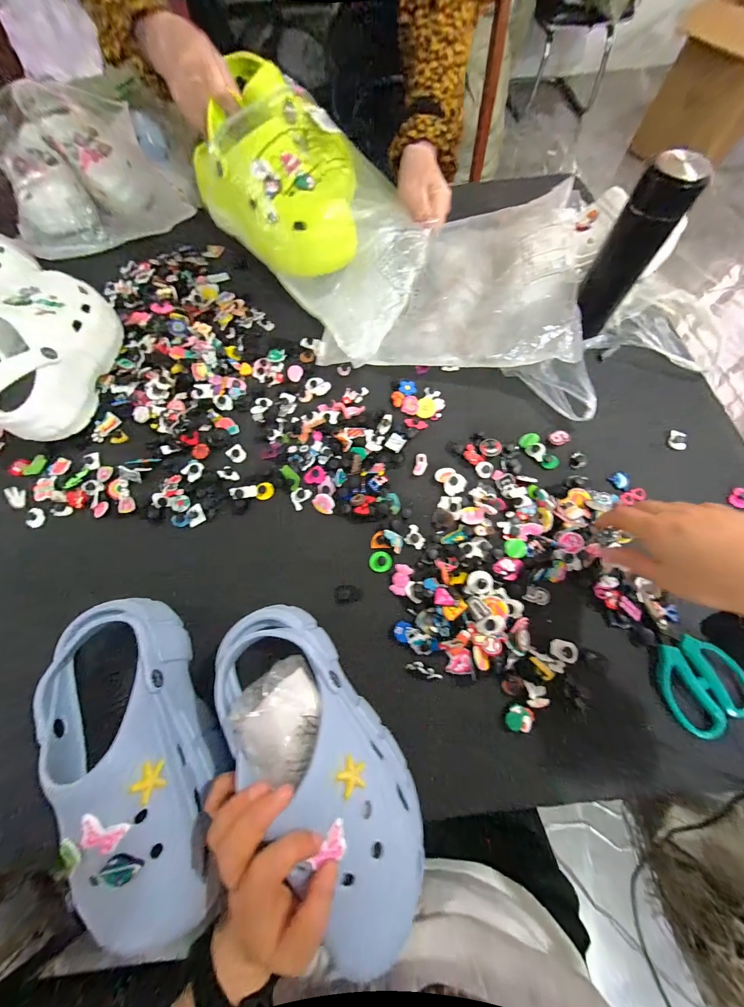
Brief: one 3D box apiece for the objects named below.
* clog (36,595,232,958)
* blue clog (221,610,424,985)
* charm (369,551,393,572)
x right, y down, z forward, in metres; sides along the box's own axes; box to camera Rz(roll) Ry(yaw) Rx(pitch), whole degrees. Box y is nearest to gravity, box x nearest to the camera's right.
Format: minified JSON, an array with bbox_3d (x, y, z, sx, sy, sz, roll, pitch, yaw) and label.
[{"bbox_3d":[-0.204,0.209,0.271,0.107,0.089,0.256,-27,71,-9],"label":"clog"},{"bbox_3d":[-0.046,0.201,0.264,0.098,0.083,0.252,-34,73,-11],"label":"blue clog"},{"bbox_3d":[0.010,0.069,0.385,0.026,0.004,0.024,1,69,1],"label":"charm"}]

